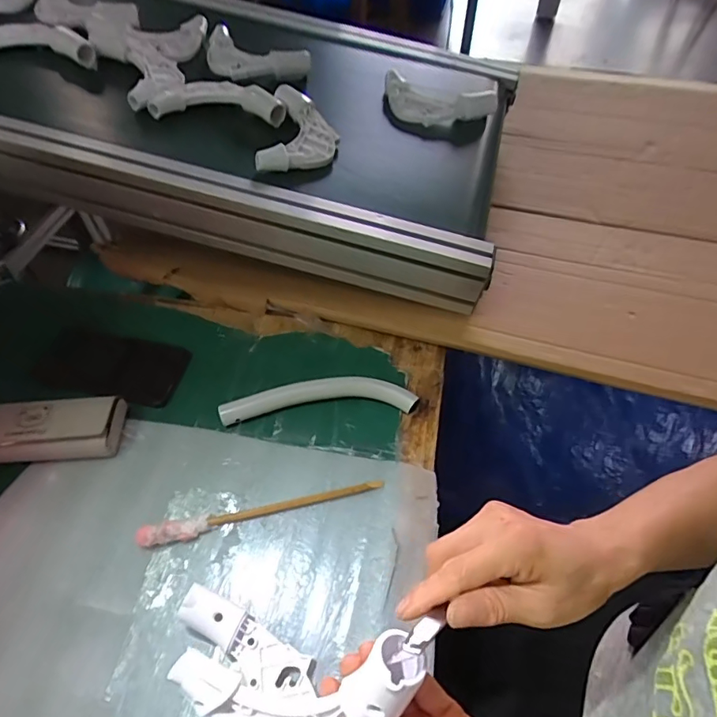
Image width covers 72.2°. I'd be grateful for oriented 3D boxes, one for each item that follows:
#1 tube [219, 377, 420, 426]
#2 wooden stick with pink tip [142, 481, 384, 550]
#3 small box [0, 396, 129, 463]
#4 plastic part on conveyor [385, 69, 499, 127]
[{"bbox_3d":[-0.042,0.044,0.526,0.202,0.023,0.038,-2,56,-4],"label":"tube"},{"bbox_3d":[-0.089,0.145,0.463,0.226,0.012,0.020,-9,56,-9],"label":"wooden stick with pink tip"},{"bbox_3d":[-0.322,0.068,0.491,0.153,0.033,0.059,-2,55,-4],"label":"small box"},{"bbox_3d":[0.123,-0.381,0.732,0.170,0.046,0.101,7,55,2],"label":"plastic part on conveyor"}]

